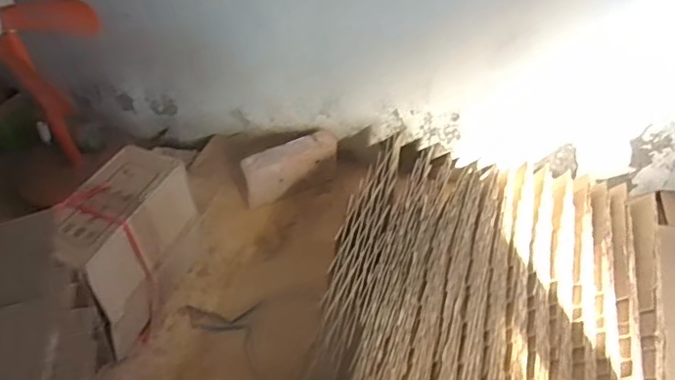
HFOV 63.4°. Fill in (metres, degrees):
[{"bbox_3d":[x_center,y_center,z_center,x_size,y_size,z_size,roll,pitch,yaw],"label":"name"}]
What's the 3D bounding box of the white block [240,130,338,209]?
[{"bbox_3d":[-0.109,-0.055,1.321,0.248,0.117,0.077,-23,48,-20],"label":"white block"}]

